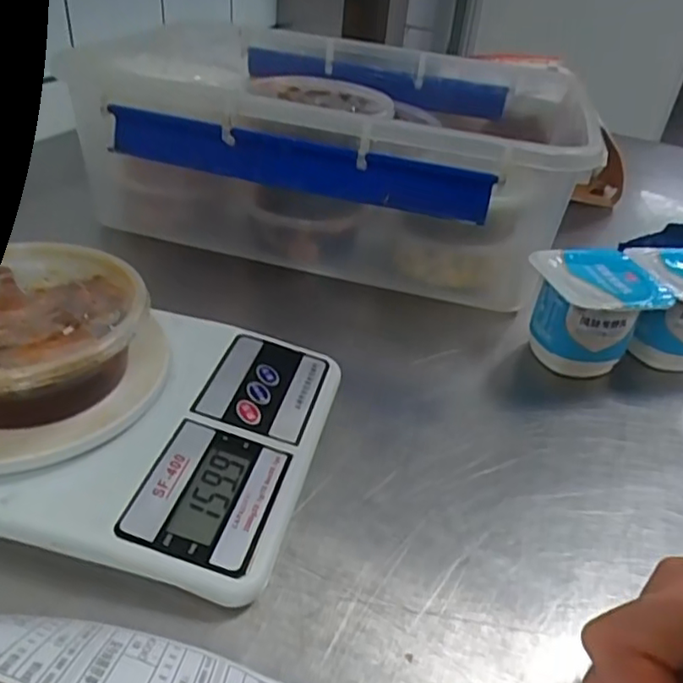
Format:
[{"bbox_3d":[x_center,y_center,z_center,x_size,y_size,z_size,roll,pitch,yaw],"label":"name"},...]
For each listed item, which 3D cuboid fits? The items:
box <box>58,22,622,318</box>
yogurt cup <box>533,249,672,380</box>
[{"bbox_3d":[0.005,-0.164,0.521,0.334,0.130,0.288,13,36,9],"label":"box"},{"bbox_3d":[0.157,-0.016,0.389,0.073,0.065,0.061,-4,37,-13],"label":"yogurt cup"}]

